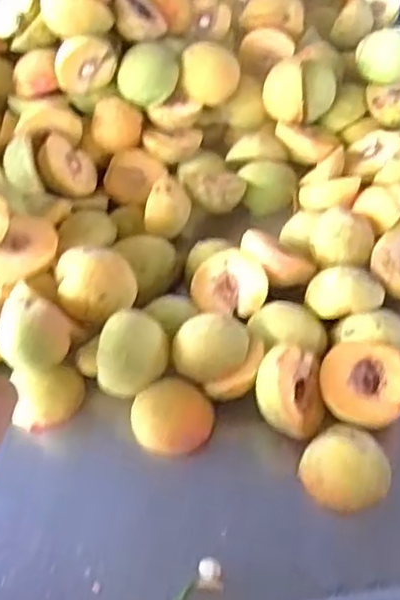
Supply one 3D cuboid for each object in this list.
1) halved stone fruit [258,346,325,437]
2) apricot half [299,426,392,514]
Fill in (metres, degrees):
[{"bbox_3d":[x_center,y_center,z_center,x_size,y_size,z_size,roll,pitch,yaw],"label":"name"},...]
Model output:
[{"bbox_3d":[0.062,0.062,0.476,0.043,0.030,0.054,-2,43,1],"label":"halved stone fruit"},{"bbox_3d":[0.093,0.106,0.441,0.054,0.028,0.047,10,45,13],"label":"apricot half"}]

